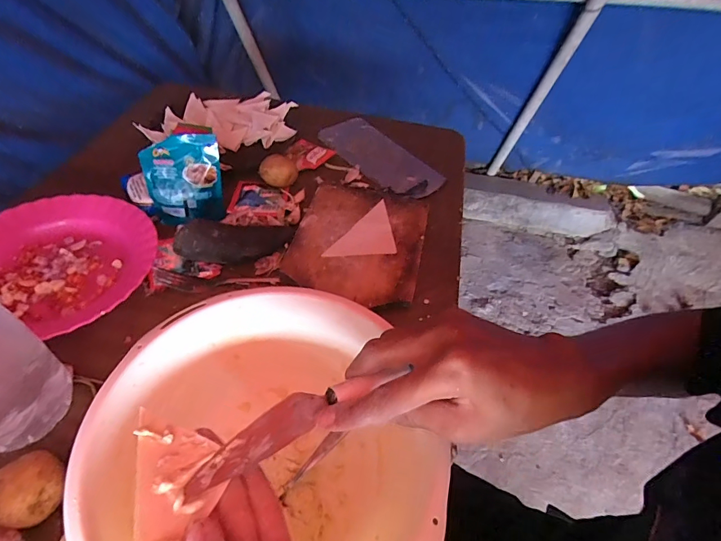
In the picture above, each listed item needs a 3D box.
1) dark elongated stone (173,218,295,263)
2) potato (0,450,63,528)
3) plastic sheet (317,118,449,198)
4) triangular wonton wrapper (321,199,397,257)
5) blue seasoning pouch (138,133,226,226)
[{"bbox_3d":[-0.148,-0.036,0.498,0.140,0.047,0.045,-10,50,-15],"label":"dark elongated stone"},{"bbox_3d":[-0.249,0.163,0.312,0.040,0.036,0.055,-17,52,-20],"label":"potato"},{"bbox_3d":[0.033,-0.192,0.676,0.104,0.009,0.233,-28,57,-27],"label":"plastic sheet"},{"bbox_3d":[-0.004,-0.055,0.545,0.090,0.005,0.092,-3,49,-9],"label":"triangular wonton wrapper"},{"bbox_3d":[-0.219,-0.113,0.516,0.092,0.109,0.017,-3,28,-4],"label":"blue seasoning pouch"}]

